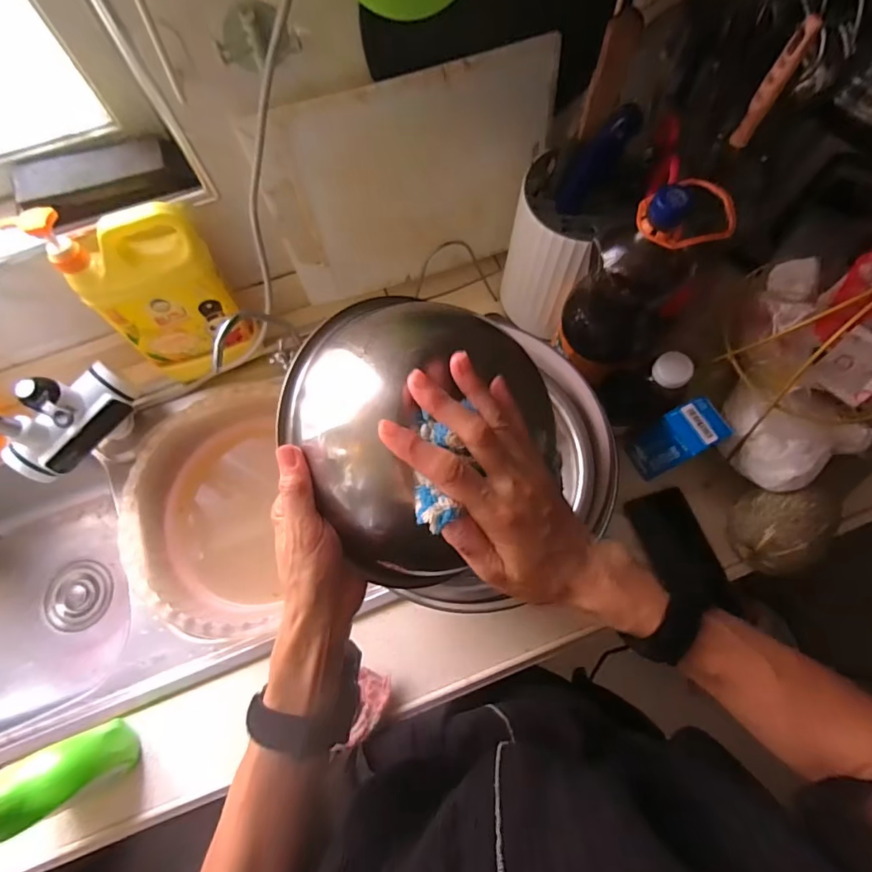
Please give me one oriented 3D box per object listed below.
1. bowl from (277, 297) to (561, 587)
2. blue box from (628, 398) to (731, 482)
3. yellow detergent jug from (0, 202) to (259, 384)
[{"bbox_3d":[-0.016,-0.002,0.319,0.177,0.092,0.177,-1,71,2],"label":"bowl"},{"bbox_3d":[0.288,0.006,0.584,0.057,0.133,0.057,-28,72,-8],"label":"blue box"},{"bbox_3d":[-0.328,-0.167,0.588,0.144,0.246,0.088,-26,72,-7],"label":"yellow detergent jug"}]

